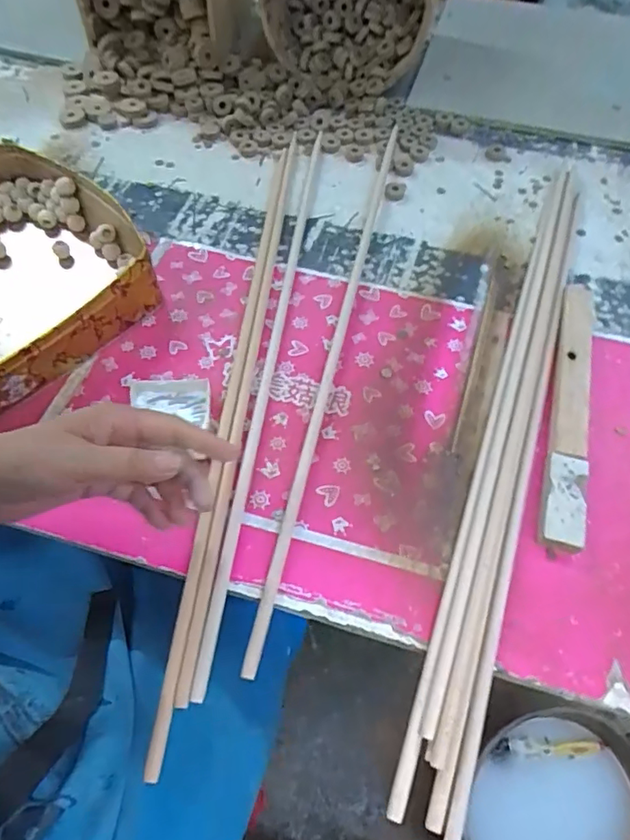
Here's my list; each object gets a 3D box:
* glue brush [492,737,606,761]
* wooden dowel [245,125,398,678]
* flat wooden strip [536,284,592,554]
[{"bbox_3d":[0.349,0.492,0.802,0.161,0.013,0.027,-2,59,-1],"label":"glue brush"},{"bbox_3d":[0.025,-0.093,0.548,0.014,0.011,0.665,11,60,6],"label":"wooden dowel"},{"bbox_3d":[0.241,-0.021,0.501,0.036,0.015,0.299,16,60,9],"label":"flat wooden strip"}]

